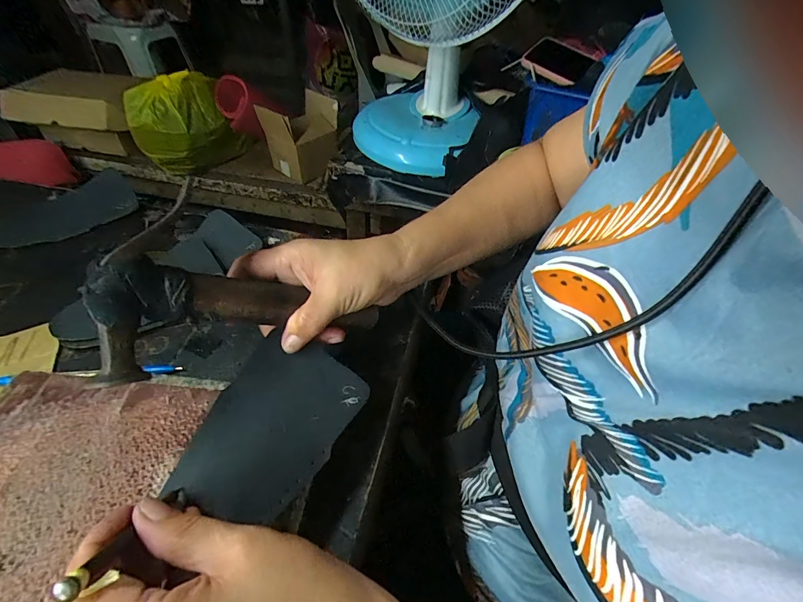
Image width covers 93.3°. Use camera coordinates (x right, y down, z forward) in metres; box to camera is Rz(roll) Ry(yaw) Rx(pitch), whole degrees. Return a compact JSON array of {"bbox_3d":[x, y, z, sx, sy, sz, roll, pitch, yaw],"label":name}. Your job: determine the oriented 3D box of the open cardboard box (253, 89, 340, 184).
[{"bbox_3d":[-0.259,-0.431,1.003,0.146,0.172,0.177,36,57,27],"label":"open cardboard box"}]

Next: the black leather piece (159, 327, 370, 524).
[{"bbox_3d":[-0.079,0.078,0.244,0.082,0.006,0.111,26,57,0],"label":"black leather piece"}]

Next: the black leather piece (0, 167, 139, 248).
[{"bbox_3d":[-0.421,-0.107,0.458,0.171,0.010,0.127,-34,57,-27],"label":"black leather piece"}]

